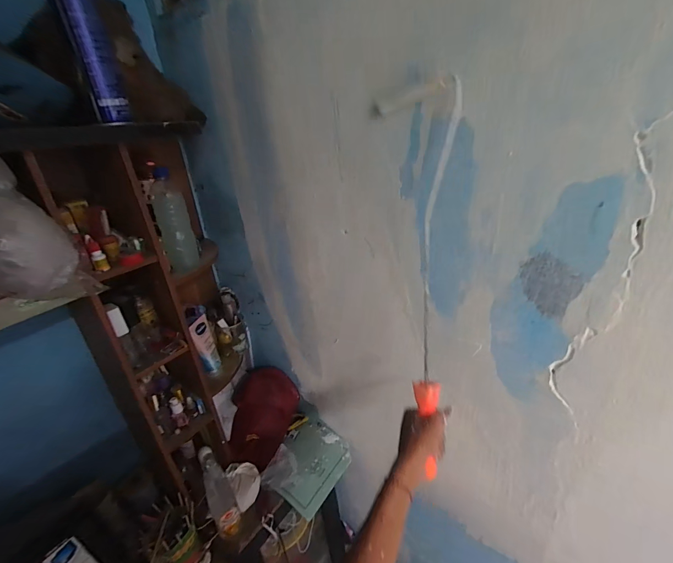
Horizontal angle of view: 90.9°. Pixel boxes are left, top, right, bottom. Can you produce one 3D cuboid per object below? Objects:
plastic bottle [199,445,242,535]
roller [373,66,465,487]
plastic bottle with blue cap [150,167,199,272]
[{"bbox_3d":[-0.270,0.493,0.766,0.060,0.261,0.049,-22,30,-30],"label":"plastic bottle"},{"bbox_3d":[0.123,-0.003,0.505,0.118,0.583,0.075,-1,2,12],"label":"roller"},{"bbox_3d":[-0.368,-0.125,0.756,0.070,0.201,0.069,-19,29,-25],"label":"plastic bottle with blue cap"}]

